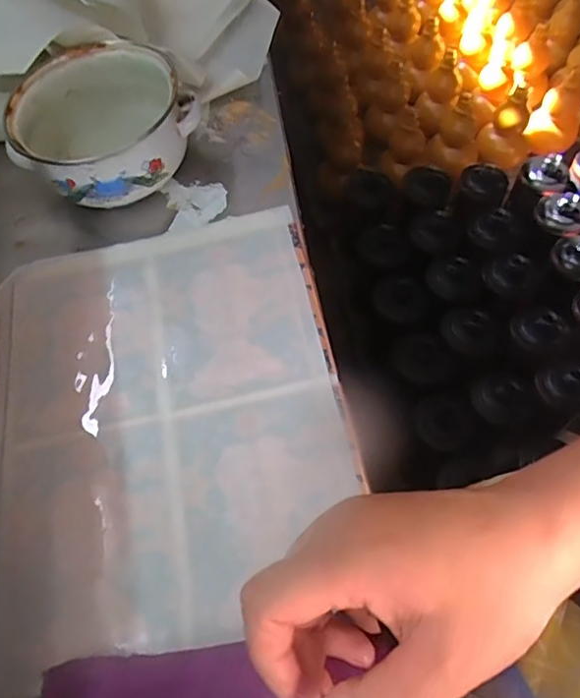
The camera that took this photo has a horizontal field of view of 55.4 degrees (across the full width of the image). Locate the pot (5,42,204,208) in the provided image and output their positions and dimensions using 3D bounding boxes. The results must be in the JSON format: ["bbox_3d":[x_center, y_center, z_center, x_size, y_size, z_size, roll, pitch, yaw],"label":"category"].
[{"bbox_3d":[-0.153,-0.184,0.461,0.132,0.069,0.129,-1,62,1],"label":"pot"}]

